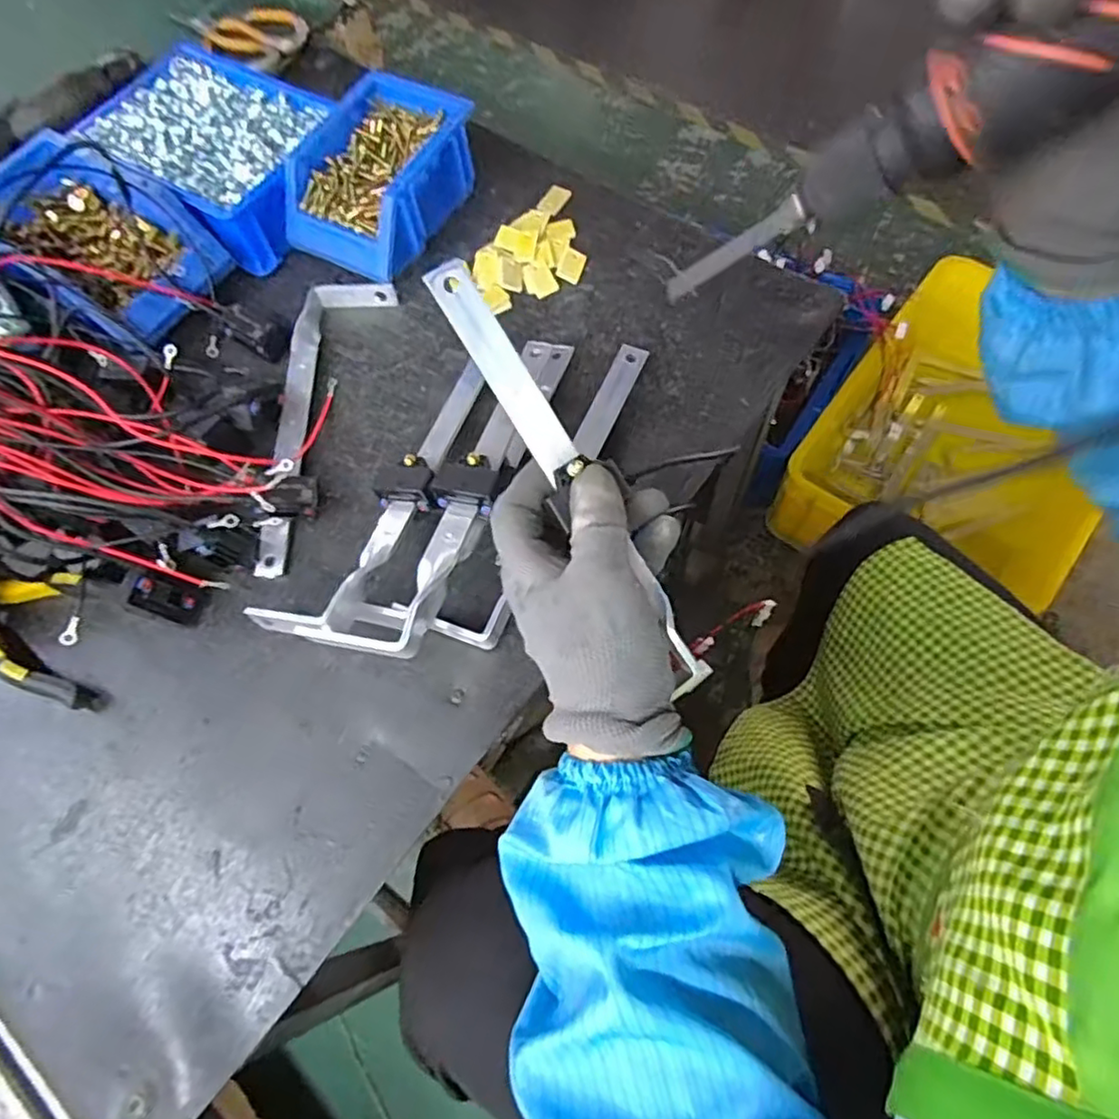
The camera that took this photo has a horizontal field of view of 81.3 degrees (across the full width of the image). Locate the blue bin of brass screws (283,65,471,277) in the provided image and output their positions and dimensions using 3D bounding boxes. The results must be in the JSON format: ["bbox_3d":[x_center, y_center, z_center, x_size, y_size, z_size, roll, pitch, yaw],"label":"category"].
[{"bbox_3d":[-0.147,-0.311,0.540,0.119,0.070,0.151,24,70,13],"label":"blue bin of brass screws"}]

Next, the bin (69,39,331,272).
[{"bbox_3d":[-0.296,-0.353,0.574,0.210,0.069,0.147,32,72,16],"label":"bin"}]

